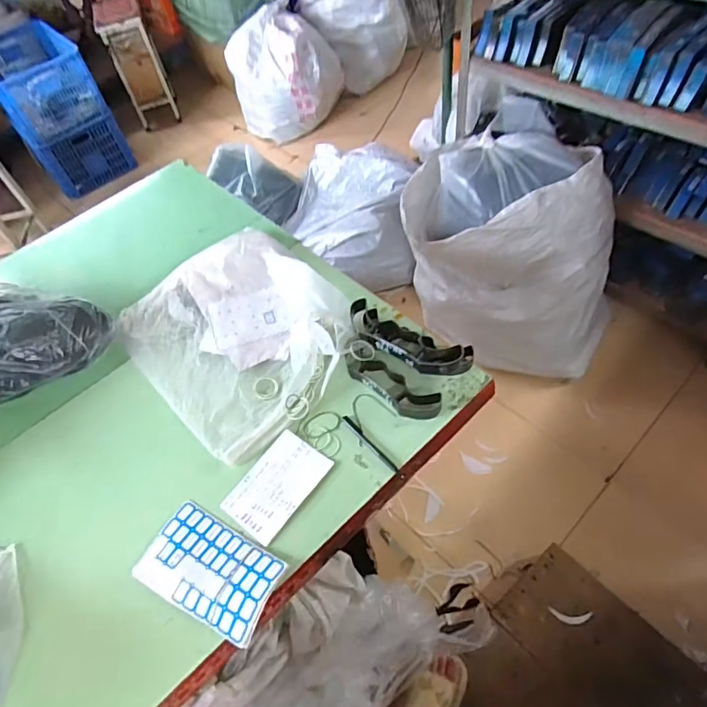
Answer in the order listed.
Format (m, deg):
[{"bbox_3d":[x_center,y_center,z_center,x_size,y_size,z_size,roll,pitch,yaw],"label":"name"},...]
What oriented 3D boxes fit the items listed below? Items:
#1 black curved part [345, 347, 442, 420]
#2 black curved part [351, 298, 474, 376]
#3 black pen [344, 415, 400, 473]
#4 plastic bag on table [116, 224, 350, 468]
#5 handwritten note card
[{"bbox_3d":[0.060,0.050,0.854,0.188,0.028,0.063,37,70,21],"label":"black curved part"},{"bbox_3d":[0.090,-0.019,0.871,0.231,0.043,0.082,26,66,17],"label":"black curved part"},{"bbox_3d":[0.027,0.144,0.801,0.010,0.008,0.127,-37,65,-15],"label":"black pen"},{"bbox_3d":[-0.213,-0.047,0.944,0.366,0.053,0.442,-38,65,-15],"label":"plastic bag on table"},{"bbox_3d":[-0.120,0.205,0.786,0.103,0.005,0.158,30,65,24],"label":"handwritten note card"}]

